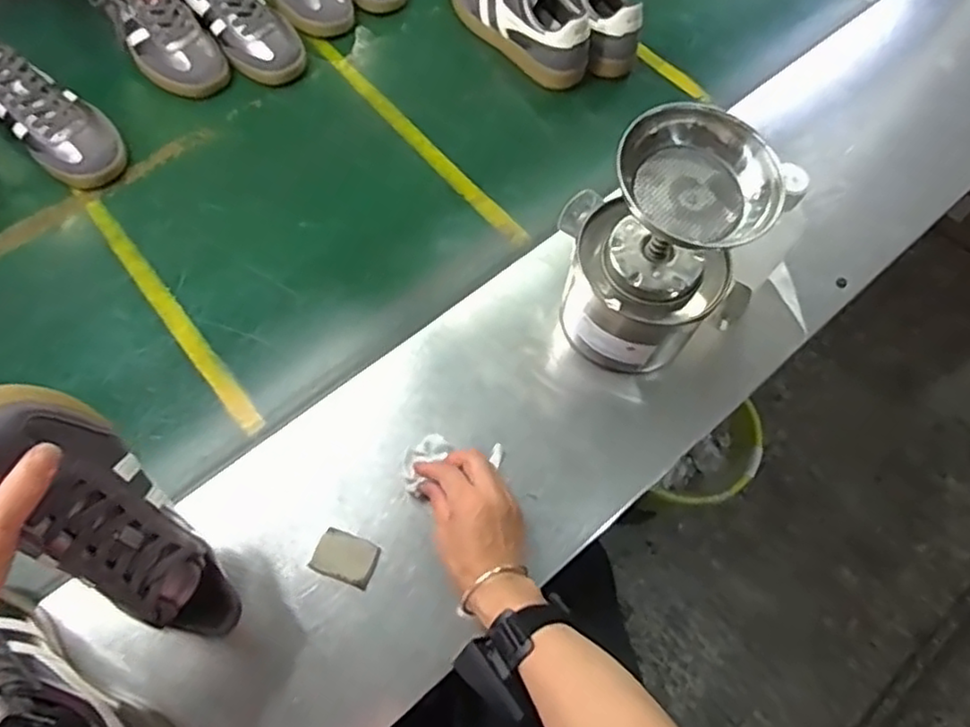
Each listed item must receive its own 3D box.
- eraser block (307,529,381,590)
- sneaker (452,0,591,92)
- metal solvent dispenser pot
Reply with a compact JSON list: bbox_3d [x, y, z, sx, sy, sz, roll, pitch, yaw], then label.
[{"bbox_3d":[-0.121,0.168,0.584,0.054,0.011,0.039,22,65,8],"label":"eraser block"},{"bbox_3d":[0.040,-0.465,0.885,0.084,0.101,0.241,-34,74,-17],"label":"sneaker"},{"bbox_3d":[0.154,-0.087,0.603,0.120,0.257,0.122,-18,71,-11],"label":"metal solvent dispenser pot"}]

